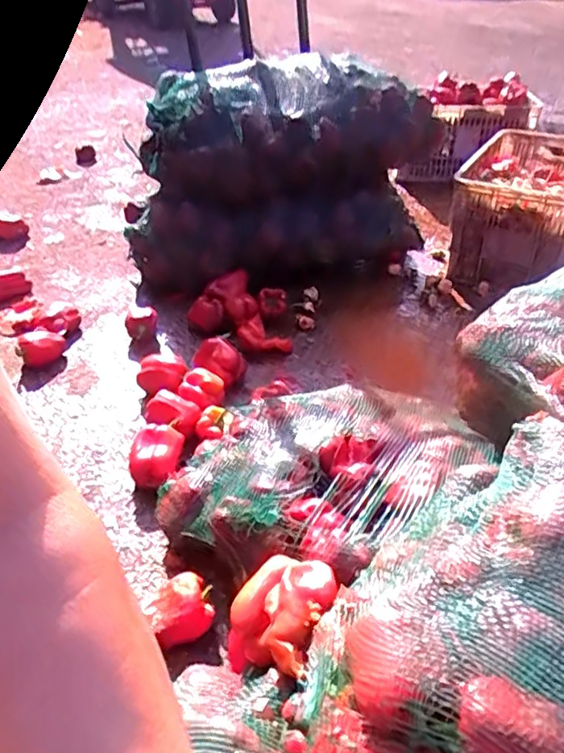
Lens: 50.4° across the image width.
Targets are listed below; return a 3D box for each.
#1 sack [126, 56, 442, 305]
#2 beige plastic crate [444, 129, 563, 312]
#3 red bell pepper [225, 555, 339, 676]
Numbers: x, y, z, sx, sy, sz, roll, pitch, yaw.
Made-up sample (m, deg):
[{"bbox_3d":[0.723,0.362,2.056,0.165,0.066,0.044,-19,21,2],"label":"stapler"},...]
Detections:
[{"bbox_3d":[0.003,-0.512,1.562,0.813,0.473,0.359,-6,37,-4],"label":"sack"},{"bbox_3d":[0.685,-0.447,1.710,0.371,0.317,0.556,18,42,26],"label":"beige plastic crate"},{"bbox_3d":[-0.002,0.290,0.726,0.117,0.094,0.137,15,40,22],"label":"red bell pepper"}]

